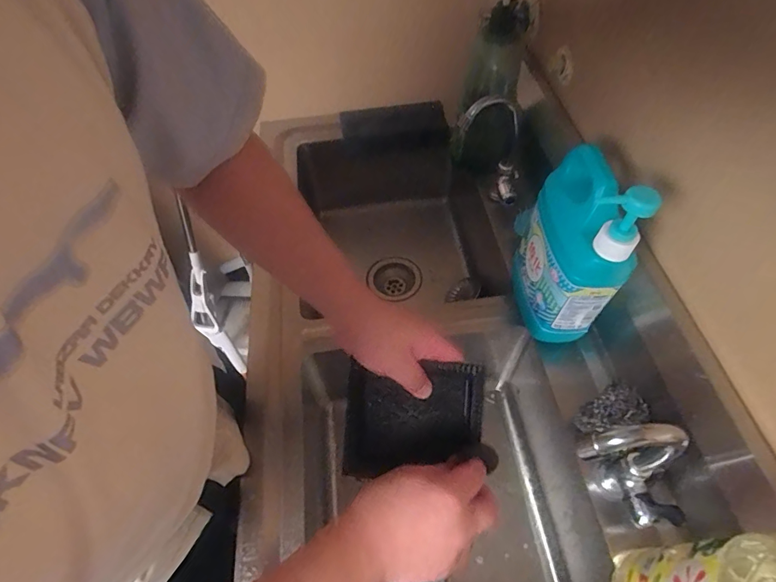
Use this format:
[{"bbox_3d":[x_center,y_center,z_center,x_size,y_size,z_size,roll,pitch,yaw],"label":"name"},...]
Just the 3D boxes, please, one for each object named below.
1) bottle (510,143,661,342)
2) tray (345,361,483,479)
[{"bbox_3d":[0.223,-0.065,0.534,0.082,0.231,0.171,0,56,3],"label":"bottle"},{"bbox_3d":[0.025,0.129,0.441,0.137,0.011,0.109,-1,90,5],"label":"tray"}]

